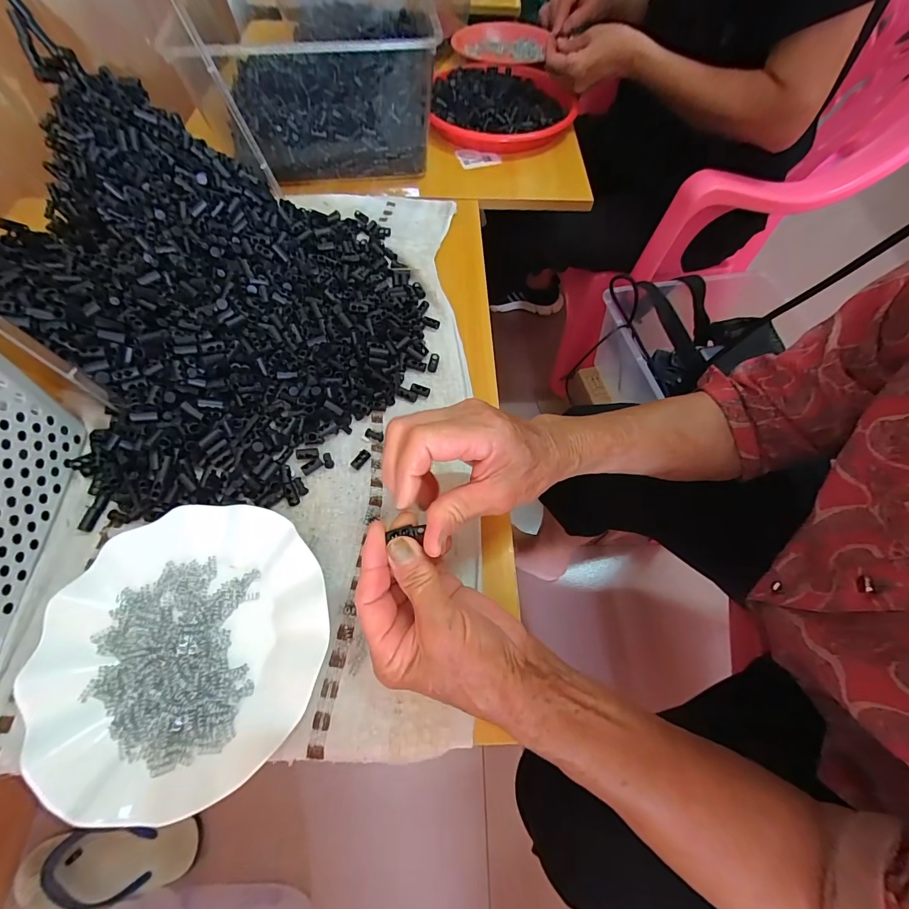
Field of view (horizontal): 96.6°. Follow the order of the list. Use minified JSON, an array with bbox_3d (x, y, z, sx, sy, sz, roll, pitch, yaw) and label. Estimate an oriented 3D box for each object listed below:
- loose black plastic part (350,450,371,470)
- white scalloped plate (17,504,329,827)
[{"bbox_3d":[-0.082,0.004,0.353,0.009,0.006,0.019,37,67,16],"label":"loose black plastic part"},{"bbox_3d":[-0.180,0.126,0.275,0.177,0.020,0.178,1,62,-2],"label":"white scalloped plate"}]

